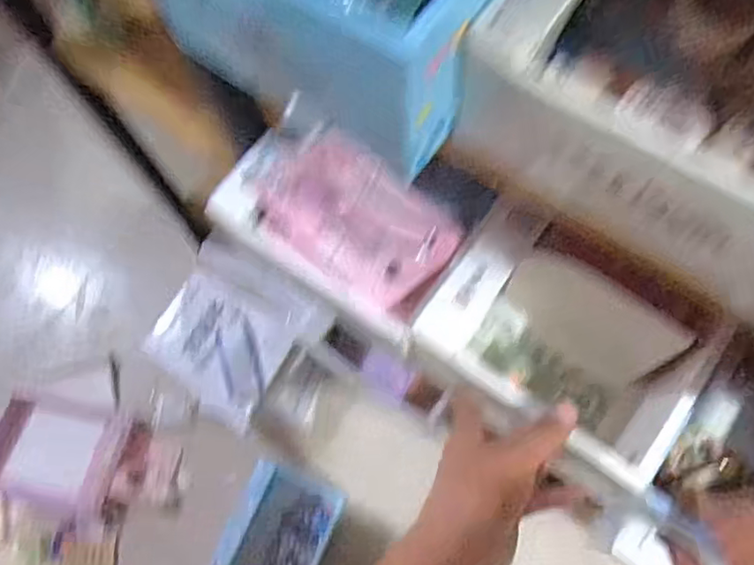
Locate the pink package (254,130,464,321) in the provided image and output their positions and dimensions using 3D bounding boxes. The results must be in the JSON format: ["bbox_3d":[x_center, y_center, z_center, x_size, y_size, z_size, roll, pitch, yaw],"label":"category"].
[{"bbox_3d":[-0.016,-0.050,0.457,0.151,0.033,0.087,34,76,14],"label":"pink package"}]

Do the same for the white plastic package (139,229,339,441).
[{"bbox_3d":[-0.275,0.094,1.137,0.278,0.080,0.277,32,75,13],"label":"white plastic package"}]

